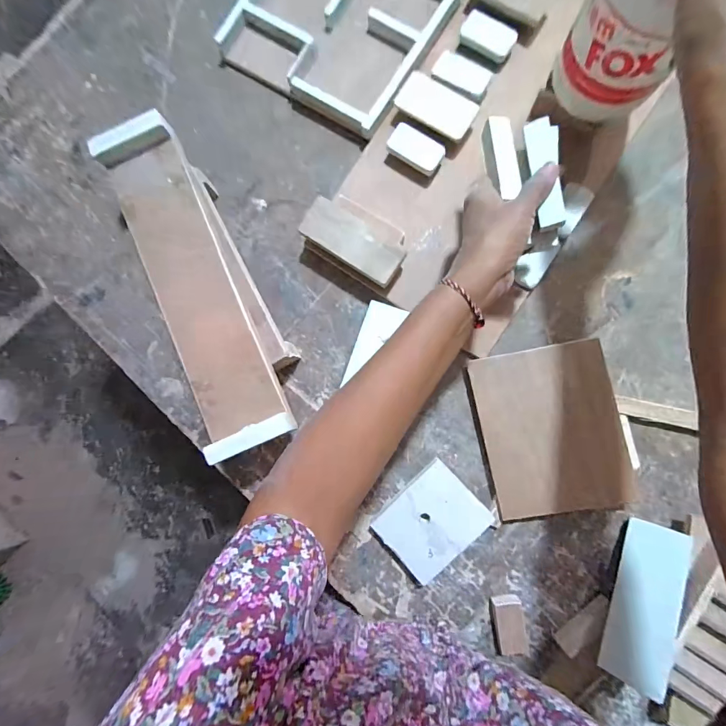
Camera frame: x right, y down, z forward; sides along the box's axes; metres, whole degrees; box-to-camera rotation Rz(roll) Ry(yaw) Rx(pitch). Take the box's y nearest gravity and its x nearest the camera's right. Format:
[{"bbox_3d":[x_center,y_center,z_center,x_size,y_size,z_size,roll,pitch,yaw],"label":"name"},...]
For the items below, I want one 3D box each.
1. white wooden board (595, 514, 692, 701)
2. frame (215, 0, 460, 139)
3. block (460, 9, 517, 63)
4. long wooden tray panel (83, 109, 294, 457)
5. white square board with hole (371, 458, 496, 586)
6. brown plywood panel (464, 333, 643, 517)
[{"bbox_3d":[0.260,0.220,0.340,0.049,0.005,0.138,10,74,41],"label":"white wooden board"},{"bbox_3d":[-0.032,-0.391,0.426,0.226,0.035,0.193,31,89,6],"label":"frame"},{"bbox_3d":[0.136,-0.355,0.402,0.057,0.017,0.028,31,89,6],"label":"block"},{"bbox_3d":[-0.167,-0.077,0.360,0.080,0.025,0.331,-24,85,4],"label":"long wooden tray panel"},{"bbox_3d":[0.071,0.165,0.390,0.100,0.024,0.081,-44,84,1],"label":"white square board with hole"},{"bbox_3d":[0.191,0.072,0.375,0.130,0.006,0.171,-12,86,8],"label":"brown plywood panel"}]

